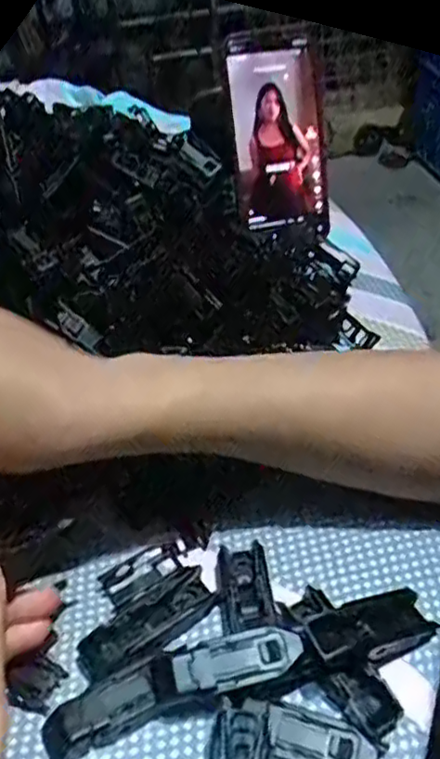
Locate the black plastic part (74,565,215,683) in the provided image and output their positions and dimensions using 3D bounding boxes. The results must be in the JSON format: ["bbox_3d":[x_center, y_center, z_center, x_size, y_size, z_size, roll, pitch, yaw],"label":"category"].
[{"bbox_3d":[-0.034,0.112,0.303,0.066,0.010,0.022,-24,48,-21],"label":"black plastic part"}]

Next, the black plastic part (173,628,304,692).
[{"bbox_3d":[0.008,0.115,0.270,0.052,0.006,0.017,-12,44,-10],"label":"black plastic part"}]

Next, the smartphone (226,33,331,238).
[{"bbox_3d":[0.047,-0.185,0.504,0.072,0.144,0.015,-11,15,-16],"label":"smartphone"}]

